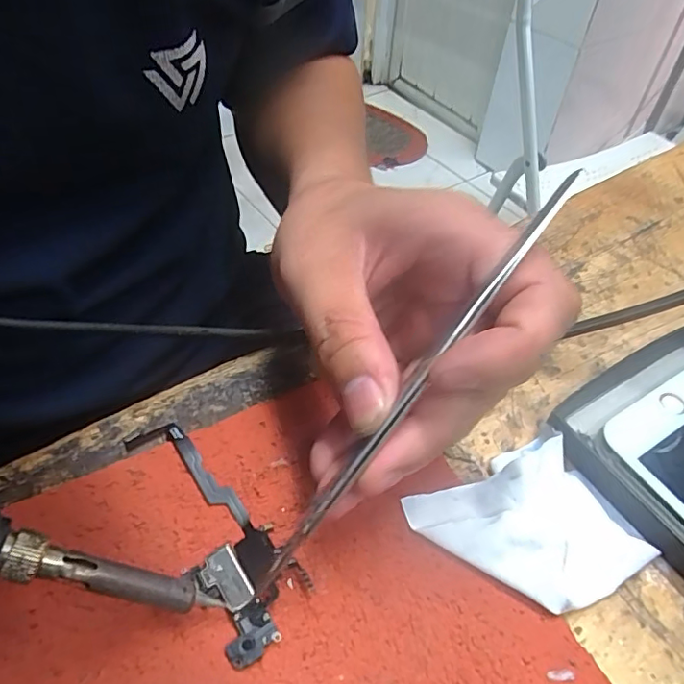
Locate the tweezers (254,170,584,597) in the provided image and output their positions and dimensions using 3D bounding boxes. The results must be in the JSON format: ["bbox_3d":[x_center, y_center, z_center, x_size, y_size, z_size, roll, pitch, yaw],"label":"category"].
[{"bbox_3d":[0.020,0.014,0.162,0.008,0.016,0.154,38,93,26],"label":"tweezers"}]

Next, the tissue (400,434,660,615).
[{"bbox_3d":[0.065,0.062,0.187,0.066,0.017,0.056,-21,53,-20],"label":"tissue"}]

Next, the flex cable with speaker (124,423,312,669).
[{"bbox_3d":[-0.043,0.060,0.189,0.033,0.007,0.092,-22,52,-21],"label":"flex cable with speaker"}]

